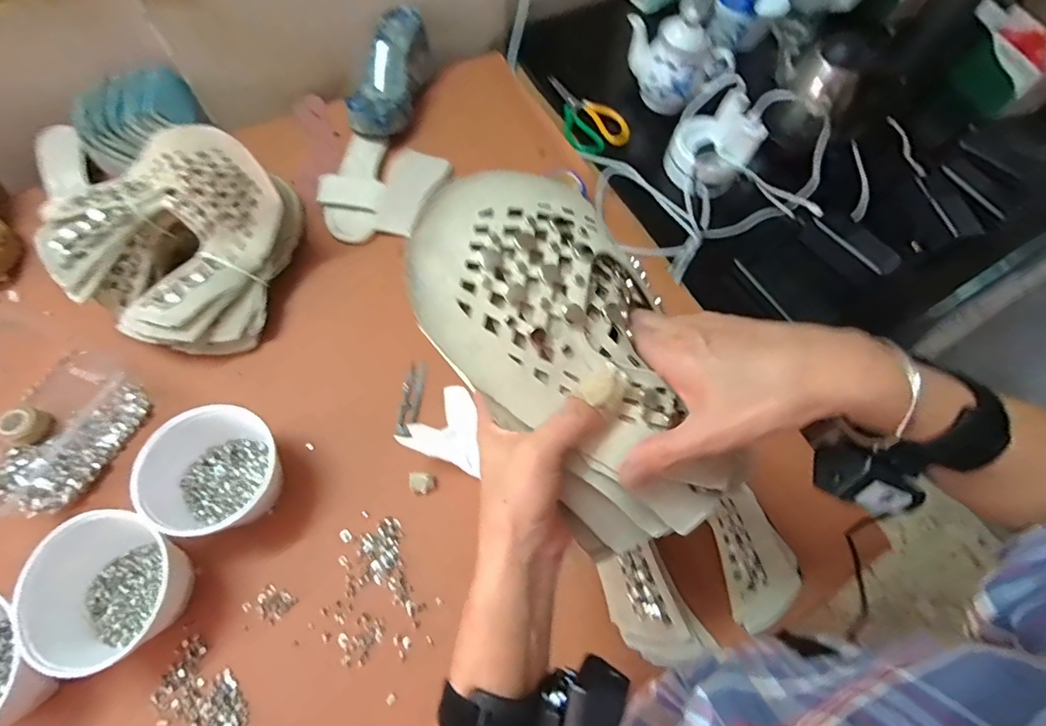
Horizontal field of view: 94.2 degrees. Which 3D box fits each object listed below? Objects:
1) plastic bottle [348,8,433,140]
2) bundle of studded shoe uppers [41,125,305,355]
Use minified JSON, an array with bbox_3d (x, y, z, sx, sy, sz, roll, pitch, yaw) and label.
[{"bbox_3d":[-0.226,-0.483,0.831,0.096,0.094,0.251,11,63,5],"label":"plastic bottle"},{"bbox_3d":[-0.418,-0.148,0.595,0.263,0.161,0.238,-22,66,-12],"label":"bundle of studded shoe uppers"}]

